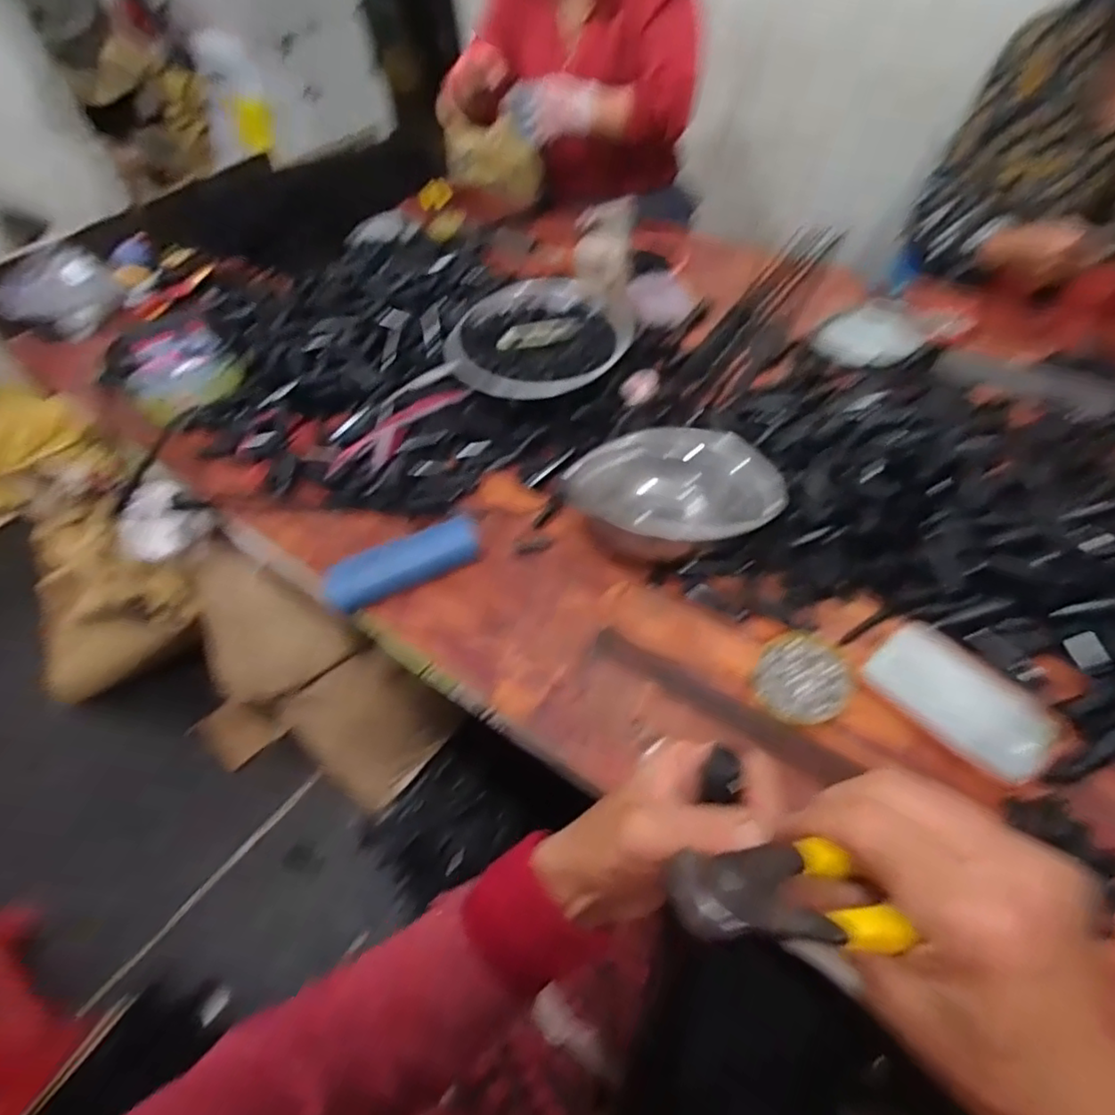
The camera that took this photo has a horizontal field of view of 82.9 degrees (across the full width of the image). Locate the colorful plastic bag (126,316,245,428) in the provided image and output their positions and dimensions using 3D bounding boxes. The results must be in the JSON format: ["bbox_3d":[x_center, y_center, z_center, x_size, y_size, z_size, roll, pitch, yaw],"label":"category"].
[{"bbox_3d":[-0.546,-0.266,0.924,0.151,0.055,0.186,-35,54,-21],"label":"colorful plastic bag"}]

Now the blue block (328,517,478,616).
[{"bbox_3d":[-0.164,0.005,0.679,0.167,0.032,0.050,-25,51,-14],"label":"blue block"}]

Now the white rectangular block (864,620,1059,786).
[{"bbox_3d":[0.342,0.116,0.536,0.086,0.010,0.140,-32,53,-19],"label":"white rectangular block"}]

